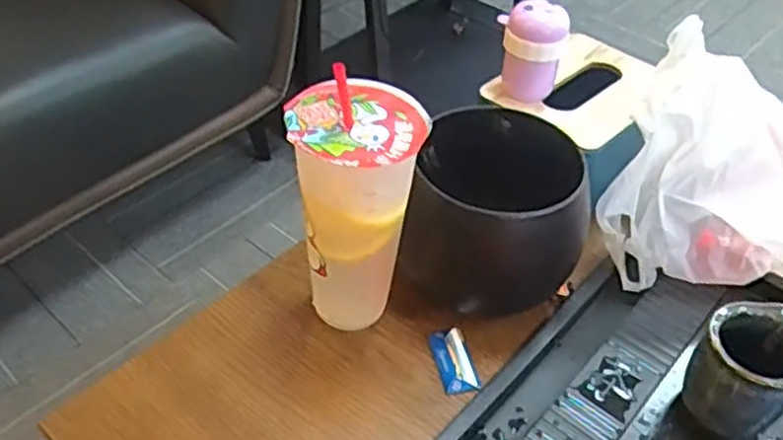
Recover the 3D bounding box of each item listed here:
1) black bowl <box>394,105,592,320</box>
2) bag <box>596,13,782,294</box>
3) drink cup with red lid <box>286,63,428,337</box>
[{"bbox_3d":[0.080,-0.005,0.575,0.125,0.120,0.121,3,43,-2],"label":"black bowl"},{"bbox_3d":[0.276,-0.035,0.598,0.171,0.149,0.155,21,46,17],"label":"bag"},{"bbox_3d":[-0.027,0.001,0.514,0.080,0.191,0.078,3,43,-2],"label":"drink cup with red lid"}]

